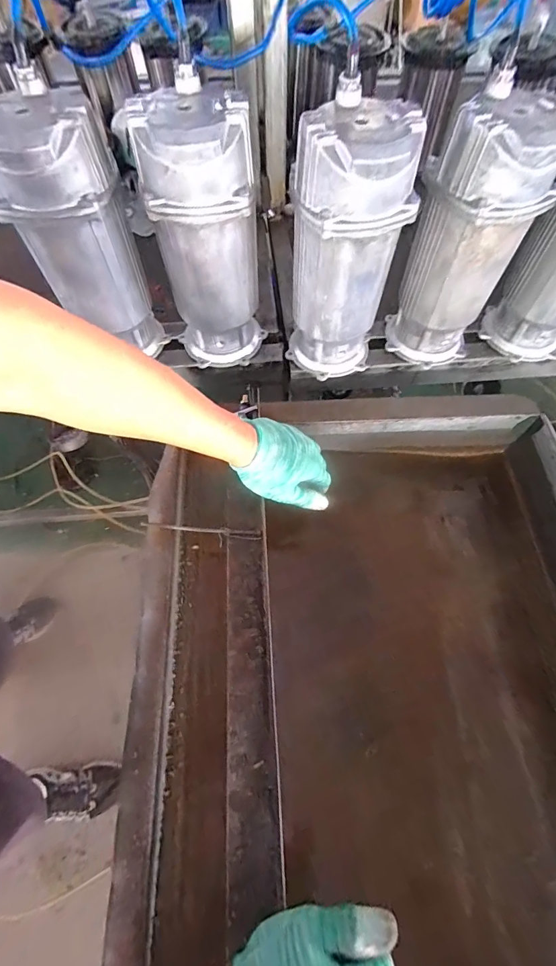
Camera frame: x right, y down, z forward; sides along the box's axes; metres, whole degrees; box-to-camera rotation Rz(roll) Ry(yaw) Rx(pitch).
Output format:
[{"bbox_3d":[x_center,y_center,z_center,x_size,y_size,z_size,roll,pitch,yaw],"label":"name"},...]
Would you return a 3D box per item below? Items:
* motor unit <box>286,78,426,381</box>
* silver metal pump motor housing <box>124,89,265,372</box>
[{"bbox_3d":[0.081,-0.280,0.502,0.132,0.291,0.114,9,64,4],"label":"motor unit"},{"bbox_3d":[-0.090,-0.298,0.508,0.123,0.292,0.104,-5,64,-3],"label":"silver metal pump motor housing"}]

